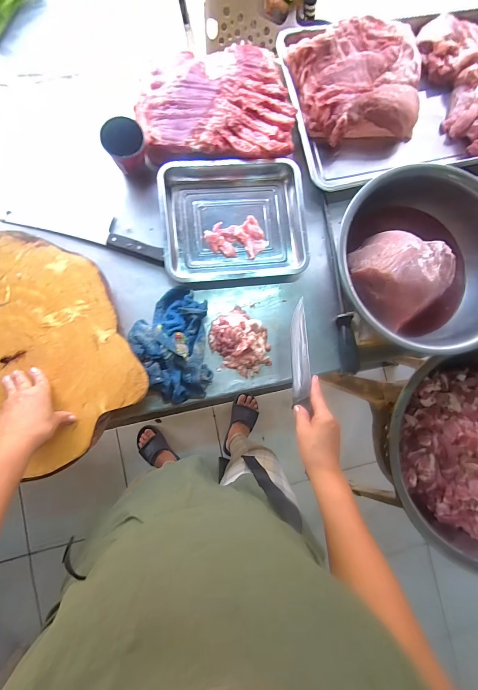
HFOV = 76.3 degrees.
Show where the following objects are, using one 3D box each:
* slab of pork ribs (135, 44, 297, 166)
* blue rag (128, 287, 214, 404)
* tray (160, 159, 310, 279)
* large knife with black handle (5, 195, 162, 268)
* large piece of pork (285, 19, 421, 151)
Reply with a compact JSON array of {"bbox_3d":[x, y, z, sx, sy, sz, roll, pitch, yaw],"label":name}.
[{"bbox_3d":[-0.050,-0.516,0.658,0.320,0.045,0.244,-10,87,-7],"label":"slab of pork ribs"},{"bbox_3d":[-0.134,-0.002,0.616,0.148,0.057,0.231,-5,86,-7],"label":"blue rag"},{"bbox_3d":[-0.012,-0.269,0.671,0.307,0.049,0.267,-6,86,-7],"label":"tray"},{"bbox_3d":[-0.315,-0.256,0.645,0.332,0.028,0.086,15,84,-5],"label":"large knife with black handle"},{"bbox_3d":[0.273,-0.600,0.692,0.310,0.065,0.255,-9,87,-7],"label":"large piece of pork"}]

